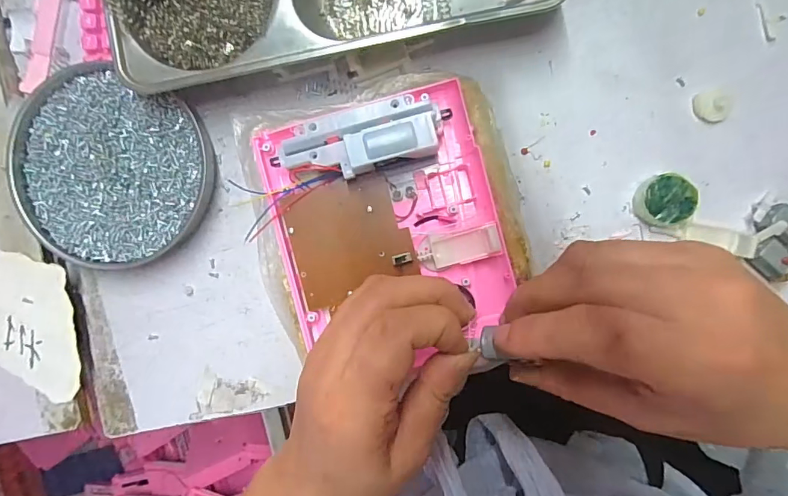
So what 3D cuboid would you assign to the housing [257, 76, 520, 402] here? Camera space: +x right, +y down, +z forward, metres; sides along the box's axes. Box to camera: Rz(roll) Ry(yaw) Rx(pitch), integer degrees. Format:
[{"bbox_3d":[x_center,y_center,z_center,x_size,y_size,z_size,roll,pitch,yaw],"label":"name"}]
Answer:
[{"bbox_3d":[-0.007,-0.017,0.272,0.132,0.038,0.138,-13,92,4],"label":"housing"}]

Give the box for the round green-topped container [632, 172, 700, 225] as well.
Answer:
[{"bbox_3d":[0.176,-0.032,0.299,0.032,0.019,0.032,0,93,3],"label":"round green-topped container"}]

